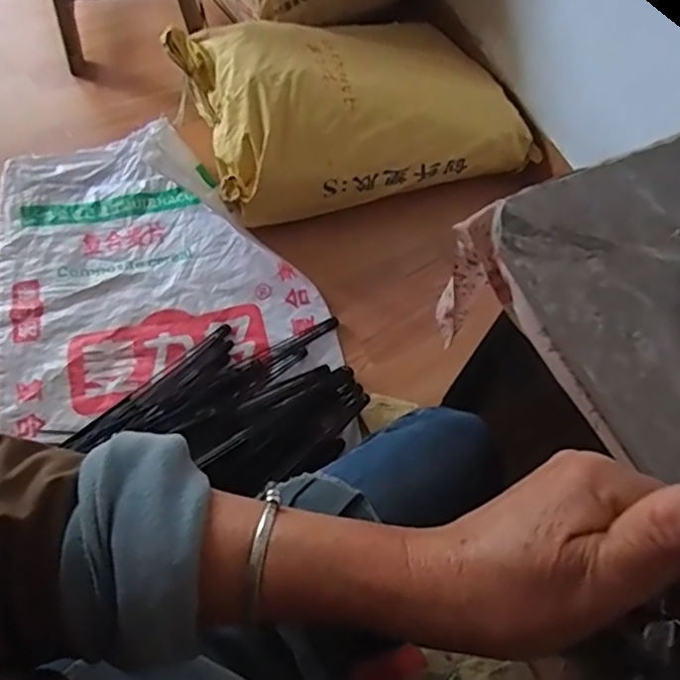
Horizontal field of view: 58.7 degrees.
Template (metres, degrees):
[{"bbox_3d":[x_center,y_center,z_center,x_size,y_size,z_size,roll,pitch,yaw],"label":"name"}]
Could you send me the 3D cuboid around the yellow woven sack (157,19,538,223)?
[{"bbox_3d":[0.038,-0.478,1.219,0.667,0.168,0.366,-12,67,-8],"label":"yellow woven sack"}]

